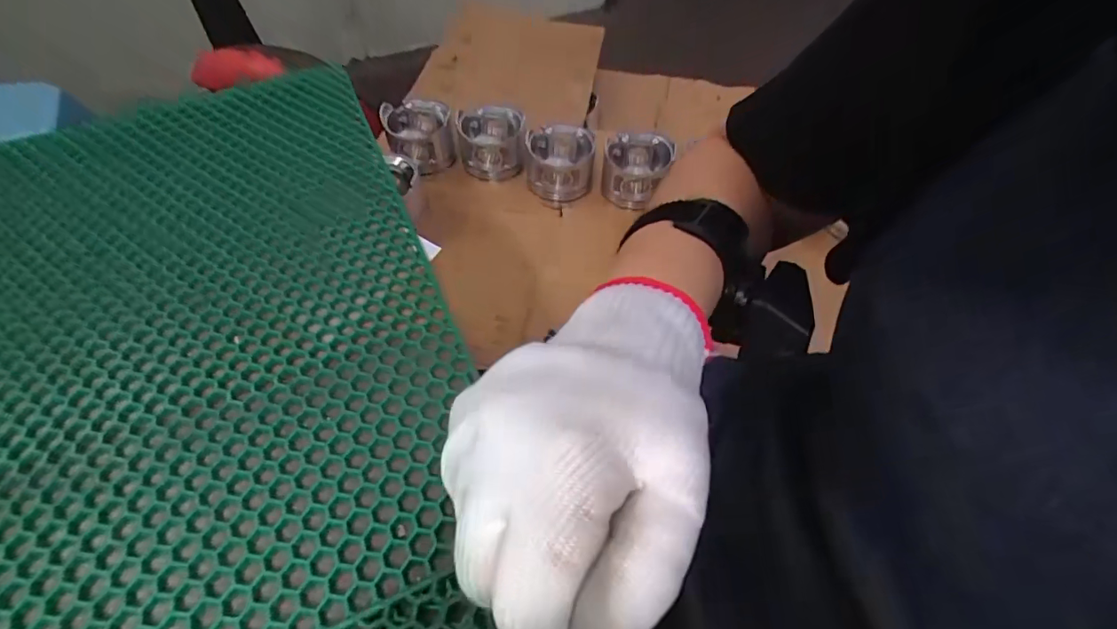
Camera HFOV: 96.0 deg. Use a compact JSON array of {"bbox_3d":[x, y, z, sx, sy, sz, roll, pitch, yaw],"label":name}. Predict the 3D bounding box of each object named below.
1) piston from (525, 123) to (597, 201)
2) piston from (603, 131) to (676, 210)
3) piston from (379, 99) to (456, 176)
[{"bbox_3d":[0.002,-0.258,0.885,0.119,0.106,0.102,4,53,2],"label":"piston"},{"bbox_3d":[0.131,-0.242,0.849,0.109,0.082,0.102,1,53,-1],"label":"piston"},{"bbox_3d":[-0.243,-0.308,0.884,0.113,0.091,0.110,1,53,-1],"label":"piston"}]

